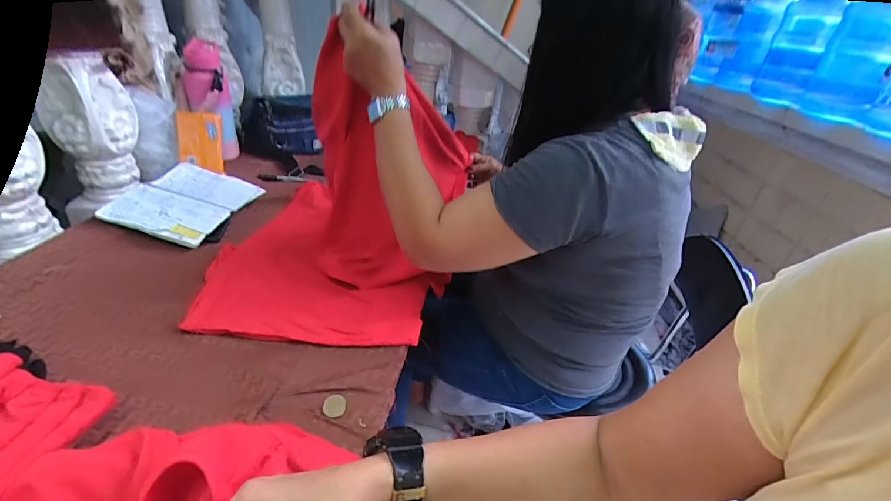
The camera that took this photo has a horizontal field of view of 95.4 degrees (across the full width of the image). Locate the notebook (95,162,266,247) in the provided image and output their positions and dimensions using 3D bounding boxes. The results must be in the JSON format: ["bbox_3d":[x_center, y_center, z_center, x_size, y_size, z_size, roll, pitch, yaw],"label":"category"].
[{"bbox_3d":[-0.520,-0.104,0.816,0.191,0.019,0.242,18,32,-1],"label":"notebook"}]

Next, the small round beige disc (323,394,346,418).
[{"bbox_3d":[-0.136,0.190,0.496,0.027,0.004,0.029,4,32,-3],"label":"small round beige disc"}]

